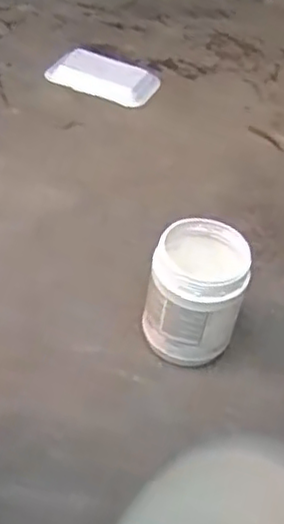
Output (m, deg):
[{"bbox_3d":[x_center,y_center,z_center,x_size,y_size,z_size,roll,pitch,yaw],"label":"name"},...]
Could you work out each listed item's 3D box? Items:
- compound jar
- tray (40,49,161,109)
[{"bbox_3d":[0.058,0.038,0.733,0.093,0.141,0.093,7,45,-7],"label":"compound jar"},{"bbox_3d":[-0.064,-0.300,1.111,0.170,0.040,0.075,22,45,9],"label":"tray"}]

